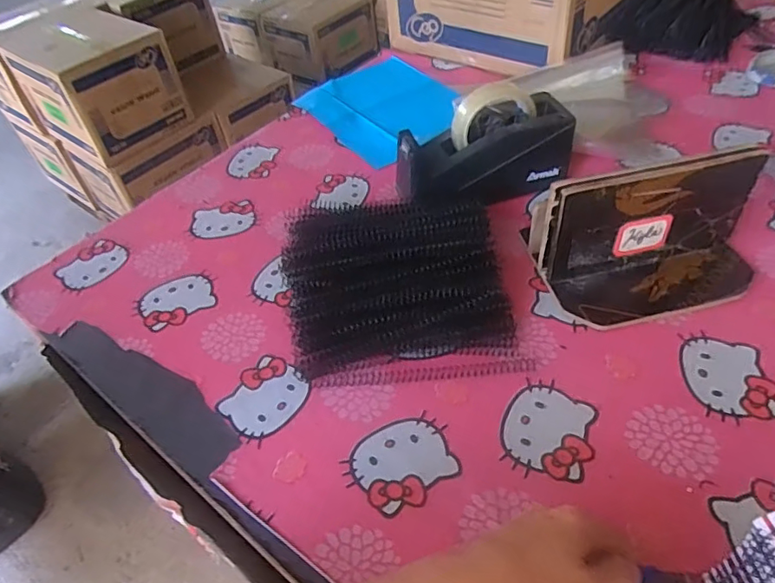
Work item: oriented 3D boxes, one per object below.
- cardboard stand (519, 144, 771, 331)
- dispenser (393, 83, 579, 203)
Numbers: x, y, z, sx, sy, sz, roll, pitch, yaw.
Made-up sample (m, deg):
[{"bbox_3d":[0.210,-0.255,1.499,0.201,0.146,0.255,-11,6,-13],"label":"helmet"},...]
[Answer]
[{"bbox_3d":[0.255,-0.063,0.518,0.203,0.120,0.125,-14,46,-7],"label":"cardboard stand"},{"bbox_3d":[0.111,-0.165,0.635,0.201,0.117,0.083,-11,46,-4],"label":"dispenser"}]

